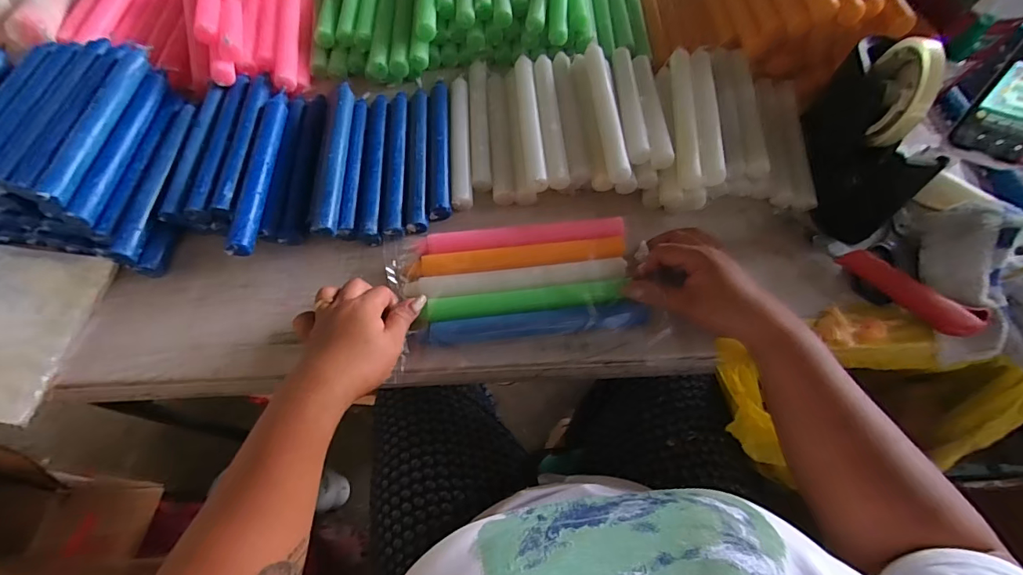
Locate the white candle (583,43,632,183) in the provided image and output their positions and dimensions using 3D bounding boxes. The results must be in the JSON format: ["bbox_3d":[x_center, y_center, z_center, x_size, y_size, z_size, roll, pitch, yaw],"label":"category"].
[{"bbox_3d":[0.097,-0.187,0.456,0.020,0.022,0.179,-3,62,-2],"label":"white candle"}]

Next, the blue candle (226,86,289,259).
[{"bbox_3d":[-0.256,-0.127,0.446,0.021,0.017,0.210,-3,62,-2],"label":"blue candle"}]

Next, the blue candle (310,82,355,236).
[{"bbox_3d":[-0.186,-0.138,0.457,0.025,0.023,0.198,-3,62,-2],"label":"blue candle"}]

